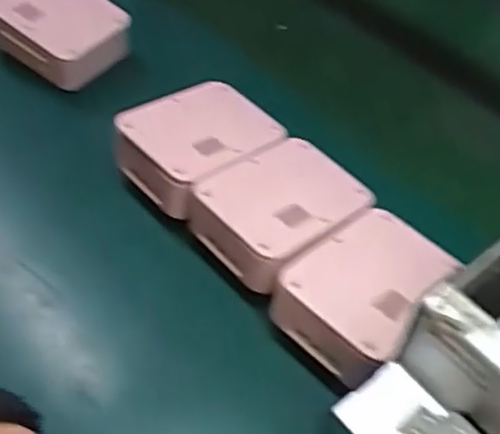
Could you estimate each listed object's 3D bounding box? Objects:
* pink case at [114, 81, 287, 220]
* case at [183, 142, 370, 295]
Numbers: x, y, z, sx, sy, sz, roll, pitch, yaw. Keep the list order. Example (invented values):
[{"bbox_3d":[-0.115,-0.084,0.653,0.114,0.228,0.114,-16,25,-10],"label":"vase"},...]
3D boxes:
[{"bbox_3d":[-0.044,-0.067,0.589,0.130,0.044,0.098,-32,58,-30],"label":"pink case"},{"bbox_3d":[0.026,-0.008,0.548,0.128,0.040,0.101,-33,59,-31],"label":"case"}]

